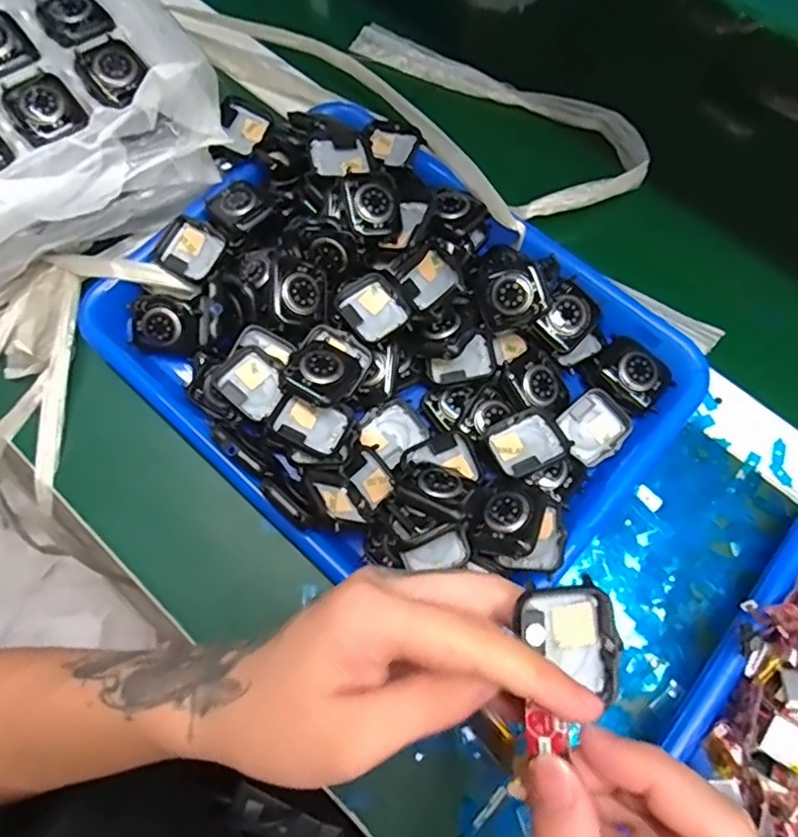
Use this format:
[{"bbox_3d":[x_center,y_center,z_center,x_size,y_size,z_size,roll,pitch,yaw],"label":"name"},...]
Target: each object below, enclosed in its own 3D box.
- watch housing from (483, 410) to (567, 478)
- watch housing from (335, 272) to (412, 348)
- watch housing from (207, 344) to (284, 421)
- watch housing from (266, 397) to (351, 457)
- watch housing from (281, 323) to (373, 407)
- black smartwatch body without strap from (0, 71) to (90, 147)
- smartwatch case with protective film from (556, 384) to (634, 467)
[{"bbox_3d":[0.074,0.014,0.347,0.040,0.010,0.036,-27,72,-8],"label":"watch housing"},{"bbox_3d":[-0.016,-0.067,0.369,0.038,0.007,0.042,-37,74,-11],"label":"watch housing"},{"bbox_3d":[-0.088,-0.020,0.358,0.034,0.006,0.040,-42,93,-22],"label":"watch housing"},{"bbox_3d":[-0.051,0.004,0.343,0.041,0.007,0.029,25,56,2],"label":"watch housing"},{"bbox_3d":[-0.042,-0.031,0.349,0.041,0.010,0.051,35,50,5],"label":"watch housing"},{"bbox_3d":[-0.212,-0.185,0.358,0.038,0.010,0.044,-39,74,-12],"label":"black smartwatch body without strap"},{"bbox_3d":[0.120,0.004,0.366,0.040,0.014,0.037,-37,74,-11],"label":"smartwatch case with protective film"}]

